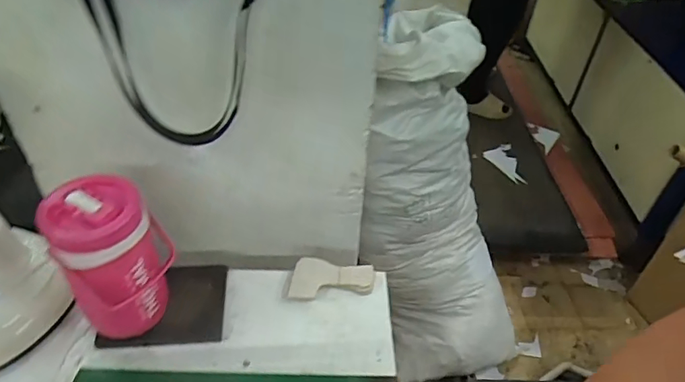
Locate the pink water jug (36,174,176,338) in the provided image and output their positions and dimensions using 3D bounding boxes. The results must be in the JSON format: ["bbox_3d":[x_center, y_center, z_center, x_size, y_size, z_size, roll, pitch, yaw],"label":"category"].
[{"bbox_3d":[-0.349,0.097,0.779,0.143,0.221,0.132,-22,48,-27],"label":"pink water jug"}]

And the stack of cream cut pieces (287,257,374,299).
[{"bbox_3d":[-0.019,0.167,0.937,0.147,0.011,0.083,9,54,0],"label":"stack of cream cut pieces"}]

